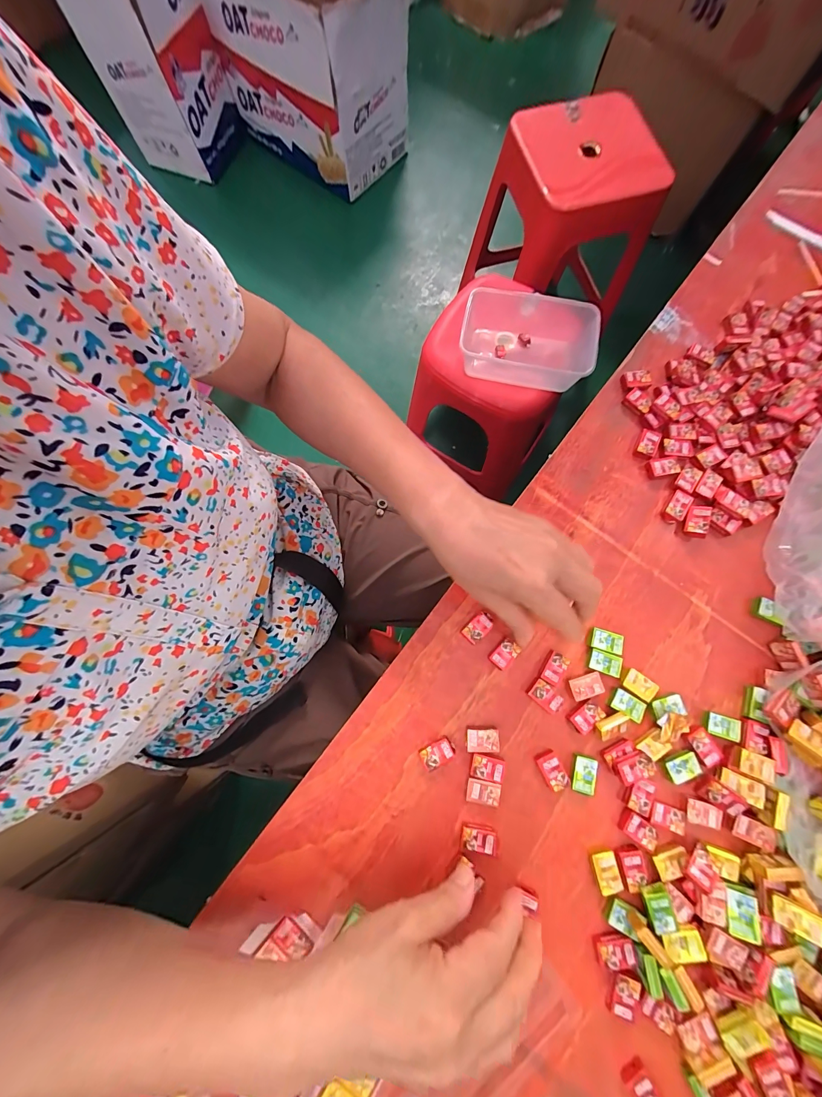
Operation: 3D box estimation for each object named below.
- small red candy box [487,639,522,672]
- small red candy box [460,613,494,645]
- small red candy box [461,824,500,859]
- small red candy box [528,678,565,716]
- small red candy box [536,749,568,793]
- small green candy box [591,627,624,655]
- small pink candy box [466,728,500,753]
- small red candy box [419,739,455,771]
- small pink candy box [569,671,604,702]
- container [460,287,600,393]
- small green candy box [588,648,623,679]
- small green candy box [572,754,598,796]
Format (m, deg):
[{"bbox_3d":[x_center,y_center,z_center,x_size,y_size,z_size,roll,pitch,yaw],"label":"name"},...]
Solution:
[{"bbox_3d":[0.079,0.089,0.295,0.024,0.009,0.018,-44,81,-8],"label":"small red candy box"},{"bbox_3d":[0.056,0.068,0.301,0.026,0.009,0.017,-44,81,-8],"label":"small red candy box"},{"bbox_3d":[0.053,0.221,0.266,0.029,0.007,0.017,11,78,3],"label":"small red candy box"},{"bbox_3d":[0.110,0.120,0.287,0.026,0.009,0.017,40,81,9],"label":"small red candy box"},{"bbox_3d":[0.110,0.174,0.276,0.016,0.008,0.026,-23,78,-4],"label":"small red candy box"},{"bbox_3d":[0.163,0.078,0.295,0.026,0.009,0.017,15,78,4],"label":"small green candy box"},{"bbox_3d":[0.057,0.153,0.281,0.026,0.008,0.017,-1,78,1],"label":"small pink candy box"},{"bbox_3d":[0.021,0.163,0.280,0.026,0.009,0.015,-24,78,-4],"label":"small red candy box"},{"bbox_3d":[0.143,0.112,0.284,0.026,0.004,0.017,-17,78,-3],"label":"small pink candy box"},{"bbox_3d":[0.222,-0.392,0.681,0.249,0.089,0.146,17,78,4],"label":"container"},{"bbox_3d":[0.160,0.094,0.290,0.025,0.004,0.017,19,79,5],"label":"small green candy box"},{"bbox_3d":[0.135,0.176,0.275,0.018,0.006,0.026,15,78,4],"label":"small green candy box"}]

